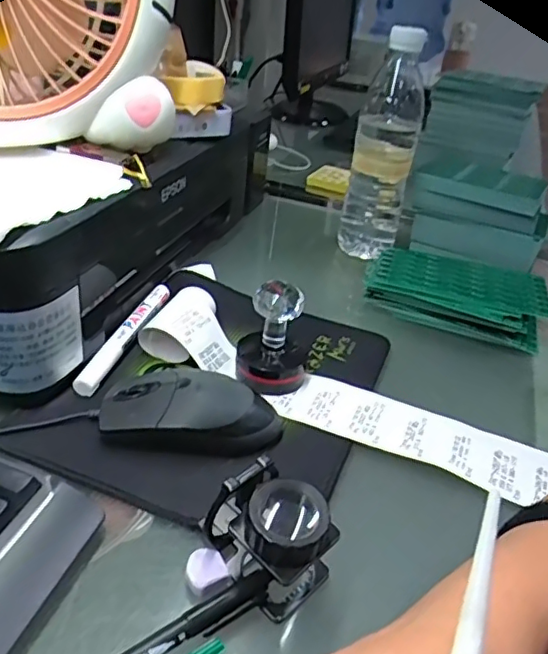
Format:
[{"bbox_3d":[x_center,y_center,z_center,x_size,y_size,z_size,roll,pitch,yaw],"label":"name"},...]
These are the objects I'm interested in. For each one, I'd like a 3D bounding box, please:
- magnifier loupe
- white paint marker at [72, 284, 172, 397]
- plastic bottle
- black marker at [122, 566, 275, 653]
[{"bbox_3d":[-0.001,0.101,0.290,0.061,0.057,0.045,24,35,25],"label":"magnifier loupe"},{"bbox_3d":[-0.111,0.005,0.458,0.020,0.018,0.140,13,32,9],"label":"white paint marker"},{"bbox_3d":[0.110,-0.176,0.594,0.060,0.222,0.057,12,32,8],"label":"plastic bottle"},{"bbox_3d":[-0.058,0.142,0.257,0.139,0.012,0.015,-18,40,-35],"label":"black marker"}]

